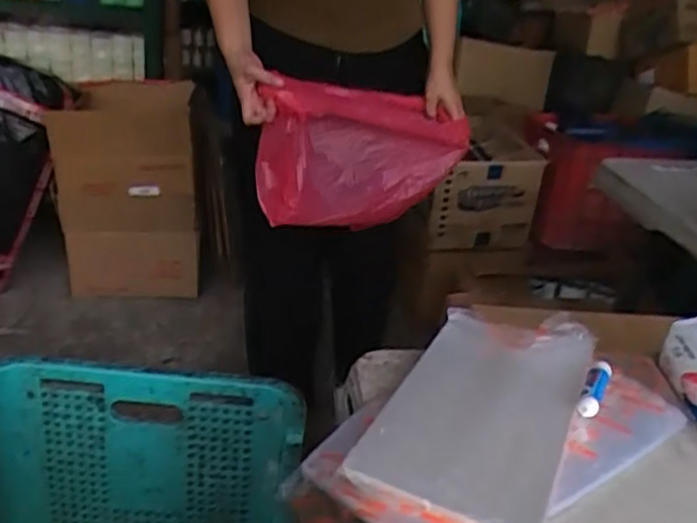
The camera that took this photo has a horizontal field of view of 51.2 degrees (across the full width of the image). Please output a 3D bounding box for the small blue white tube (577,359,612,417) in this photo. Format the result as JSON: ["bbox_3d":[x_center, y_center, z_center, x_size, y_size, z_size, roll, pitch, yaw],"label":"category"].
[{"bbox_3d":[0.198,0.101,0.583,0.016,0.014,0.070,17,27,23],"label":"small blue white tube"}]

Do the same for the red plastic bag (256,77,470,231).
[{"bbox_3d":[0.028,-0.183,1.251,0.366,0.235,0.081,-10,29,-30],"label":"red plastic bag"}]

